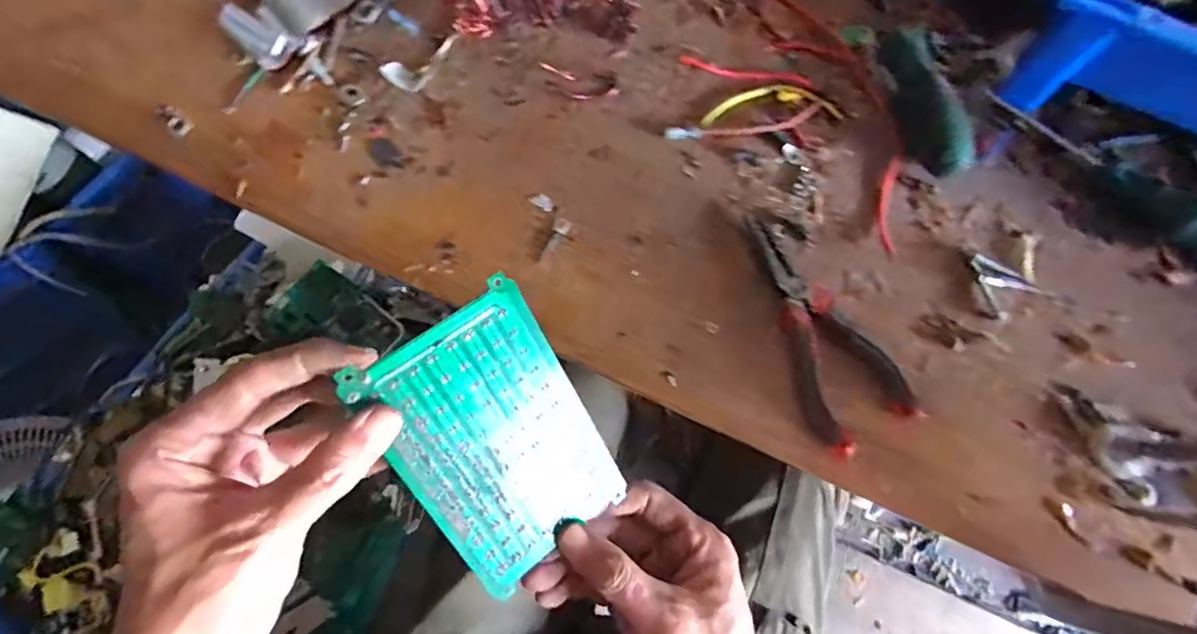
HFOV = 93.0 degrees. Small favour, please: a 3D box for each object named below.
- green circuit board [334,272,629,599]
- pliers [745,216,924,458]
[{"bbox_3d":[-0.043,0.058,0.255,0.082,0.004,0.126,-34,114,-19],"label":"green circuit board"},{"bbox_3d":[0.135,0.003,0.345,0.060,0.012,0.150,-15,72,-3],"label":"pliers"}]

